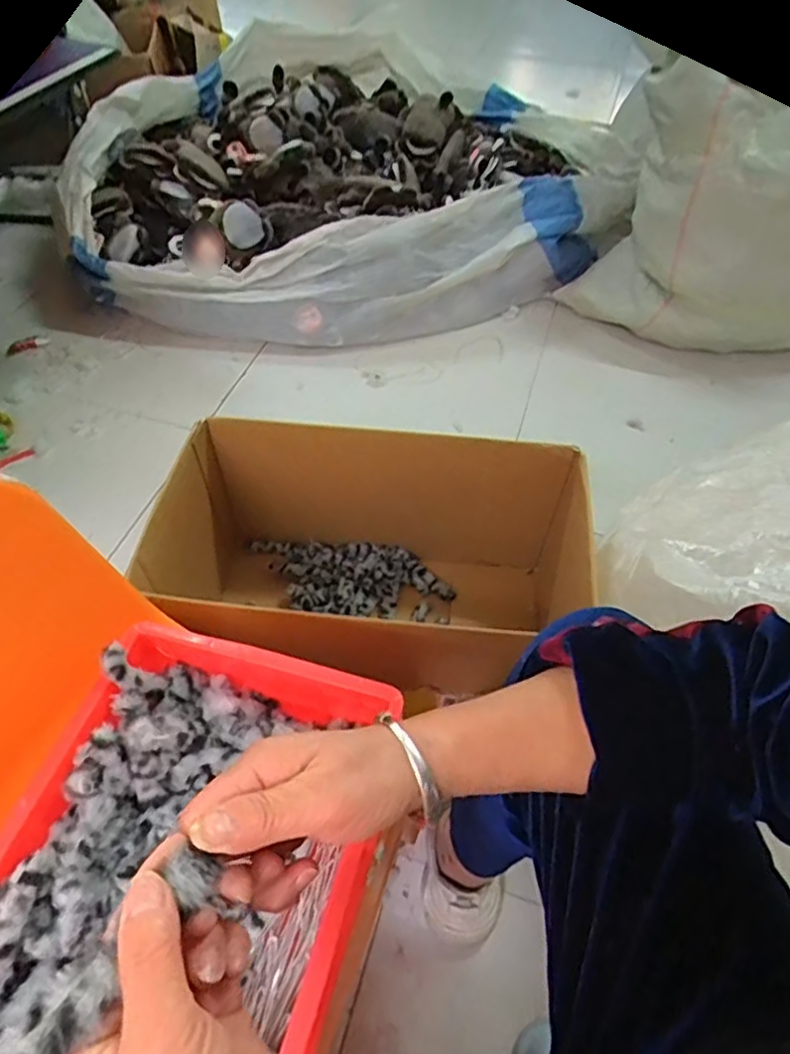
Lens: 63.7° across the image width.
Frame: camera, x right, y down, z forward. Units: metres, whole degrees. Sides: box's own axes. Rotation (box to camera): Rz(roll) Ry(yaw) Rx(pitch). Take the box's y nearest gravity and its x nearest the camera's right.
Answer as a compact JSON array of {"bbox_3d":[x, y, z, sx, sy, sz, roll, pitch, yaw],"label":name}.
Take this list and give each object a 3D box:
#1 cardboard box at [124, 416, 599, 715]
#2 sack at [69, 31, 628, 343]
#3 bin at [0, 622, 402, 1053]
[{"bbox_3d":[-0.038,0.082,0.898,0.528,0.351,0.320,5,53,2],"label":"cardboard box"},{"bbox_3d":[-0.142,-0.842,1.499,1.124,0.327,0.898,-3,53,-4],"label":"sack"},{"bbox_3d":[-0.155,0.265,0.444,0.250,0.093,0.368,16,54,10],"label":"bin"}]

